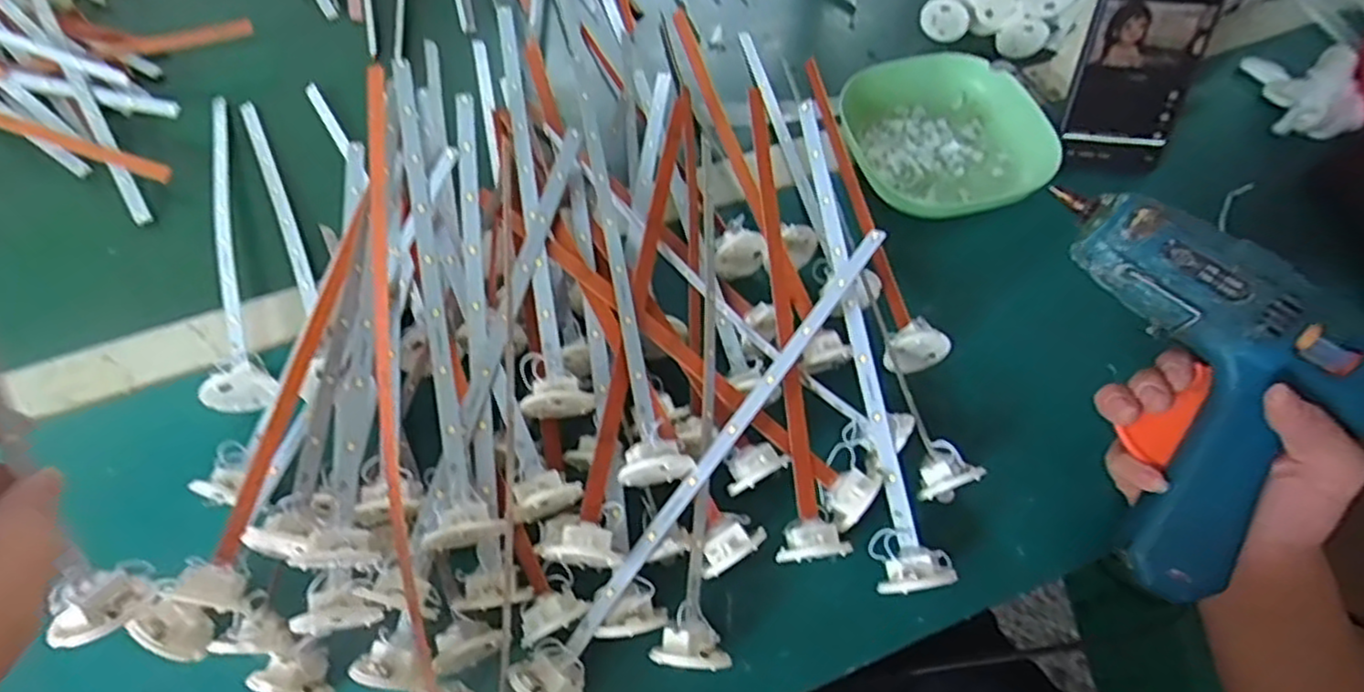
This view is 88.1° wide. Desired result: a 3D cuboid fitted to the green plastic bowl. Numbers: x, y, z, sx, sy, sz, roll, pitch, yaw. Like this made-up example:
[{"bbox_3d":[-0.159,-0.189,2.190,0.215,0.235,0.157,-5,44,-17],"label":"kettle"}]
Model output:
[{"bbox_3d":[0.188,-0.150,0.509,0.136,0.034,0.136,0,60,0],"label":"green plastic bowl"}]

